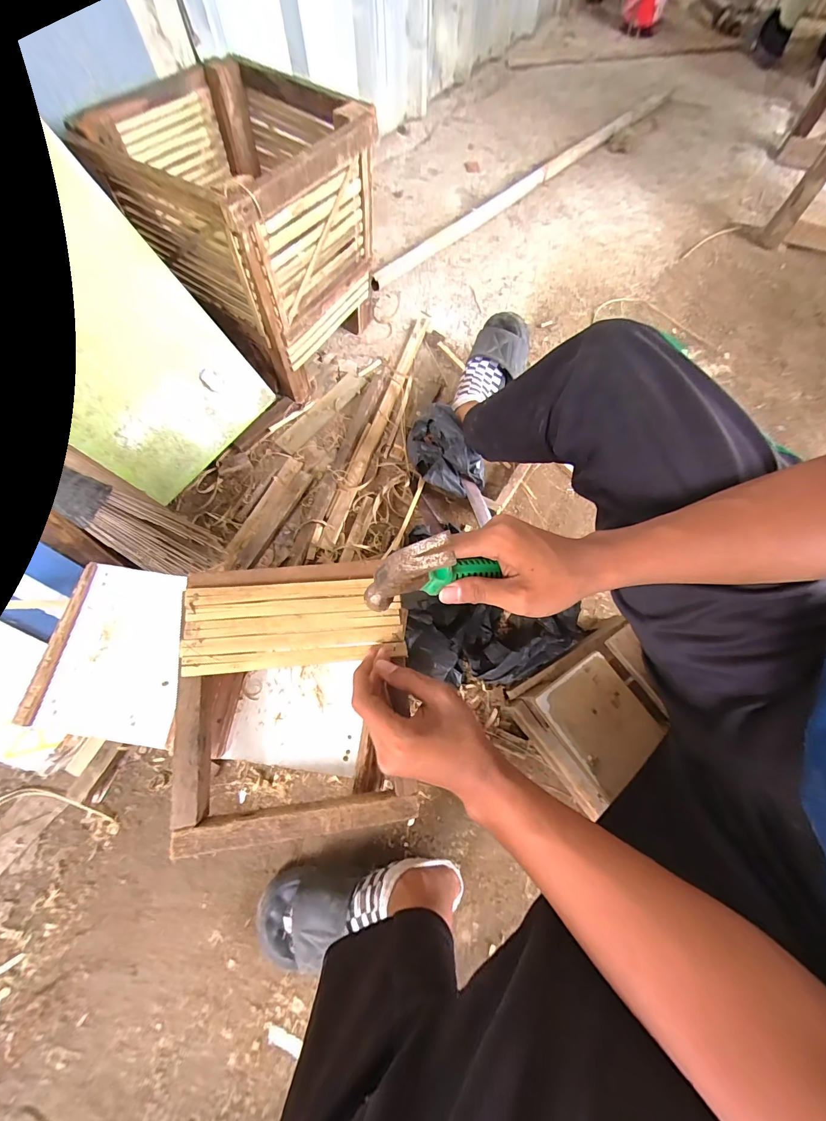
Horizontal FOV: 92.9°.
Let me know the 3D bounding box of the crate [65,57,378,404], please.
[{"bbox_3d":[-0.312,-0.636,0.801,0.369,0.388,0.342,39,73,11],"label":"crate"}]

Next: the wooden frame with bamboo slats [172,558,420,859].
[{"bbox_3d":[-0.108,0.123,0.376,0.200,0.052,0.237,-5,71,-5],"label":"wooden frame with bamboo slats"}]

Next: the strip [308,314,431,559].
[{"bbox_3d":[-0.082,-0.309,0.875,0.040,0.016,0.681,18,71,4],"label":"strip"}]

